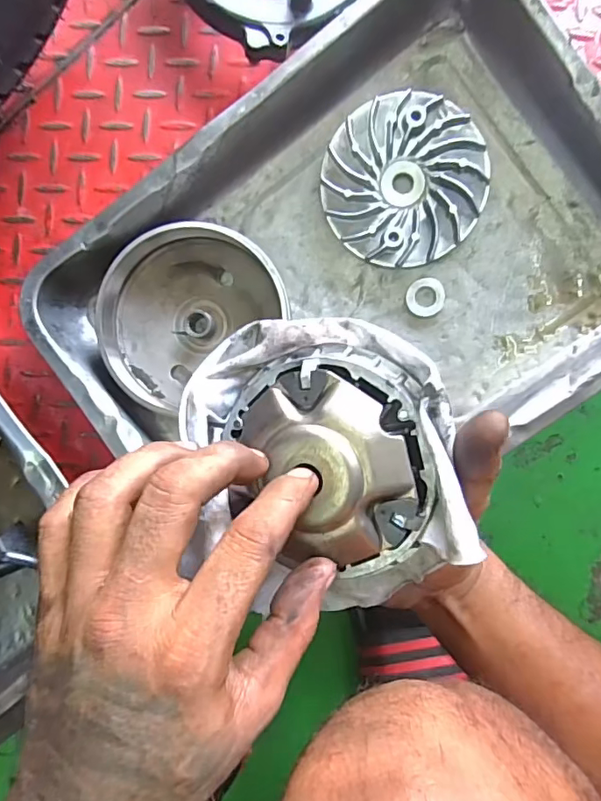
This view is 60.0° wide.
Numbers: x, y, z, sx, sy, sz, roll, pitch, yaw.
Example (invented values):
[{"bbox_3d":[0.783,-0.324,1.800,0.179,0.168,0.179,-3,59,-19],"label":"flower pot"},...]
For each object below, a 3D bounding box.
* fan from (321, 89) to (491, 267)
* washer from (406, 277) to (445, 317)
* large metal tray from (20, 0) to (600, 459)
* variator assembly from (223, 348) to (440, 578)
[{"bbox_3d":[0.072,-0.154,0.366,0.111,0.029,0.109,0,91,2],"label":"fan"},{"bbox_3d":[0.091,-0.075,0.380,0.027,0.008,0.027,0,91,2],"label":"washer"},{"bbox_3d":[0.035,-0.077,0.358,0.377,0.068,0.282,-36,89,3],"label":"large metal tray"},{"bbox_3d":[0.013,0.029,0.235,0.087,0.031,0.100,-13,90,3],"label":"variator assembly"}]

